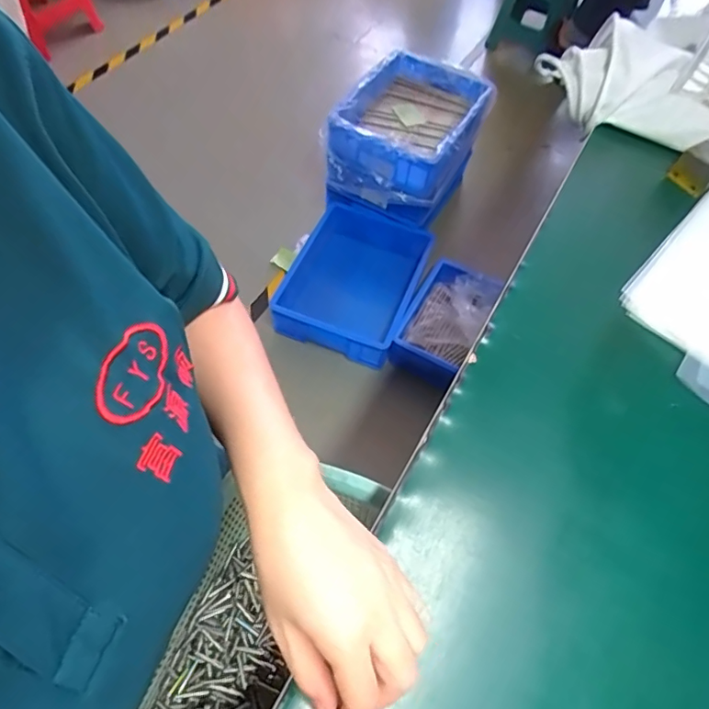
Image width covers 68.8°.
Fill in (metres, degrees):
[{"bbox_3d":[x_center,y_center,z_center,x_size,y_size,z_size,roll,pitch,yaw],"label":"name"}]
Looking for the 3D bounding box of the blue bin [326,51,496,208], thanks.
[{"bbox_3d":[0.140,-0.585,1.384,0.317,0.244,0.344,26,60,13],"label":"blue bin"}]

